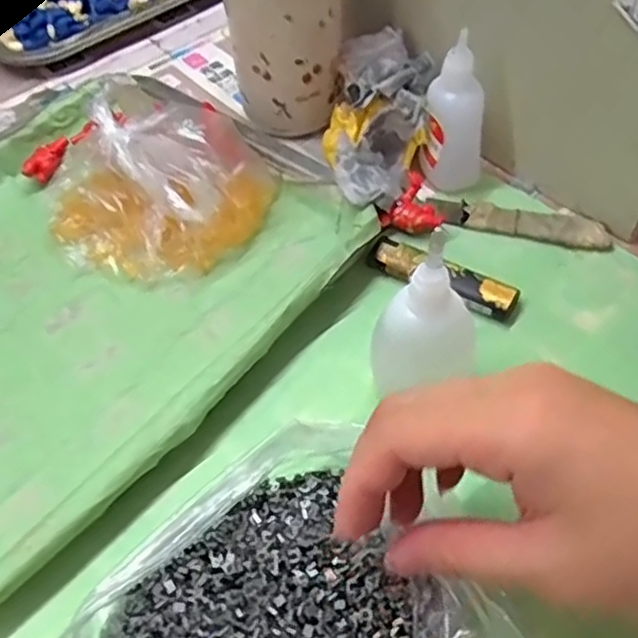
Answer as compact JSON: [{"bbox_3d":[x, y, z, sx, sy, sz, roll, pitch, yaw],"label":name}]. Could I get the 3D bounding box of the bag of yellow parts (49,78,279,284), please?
[{"bbox_3d":[-0.089,-0.083,0.383,0.115,0.057,0.113,15,55,14],"label":"bag of yellow parts"}]

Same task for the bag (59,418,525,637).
[{"bbox_3d":[-0.017,0.110,0.240,0.135,0.031,0.118,-29,57,-18],"label":"bag"}]

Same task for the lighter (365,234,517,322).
[{"bbox_3d":[0.063,-0.022,0.357,0.079,0.010,0.021,25,58,20],"label":"lighter"}]

